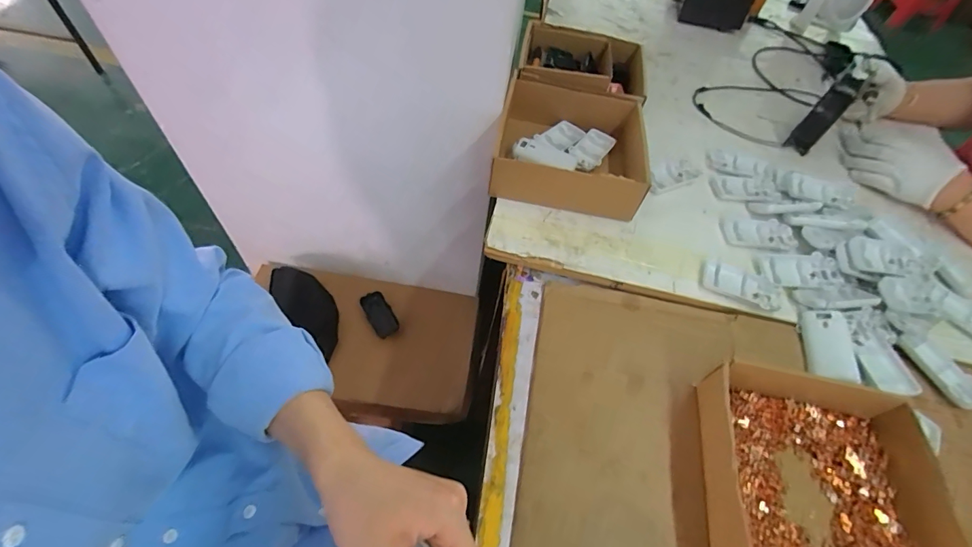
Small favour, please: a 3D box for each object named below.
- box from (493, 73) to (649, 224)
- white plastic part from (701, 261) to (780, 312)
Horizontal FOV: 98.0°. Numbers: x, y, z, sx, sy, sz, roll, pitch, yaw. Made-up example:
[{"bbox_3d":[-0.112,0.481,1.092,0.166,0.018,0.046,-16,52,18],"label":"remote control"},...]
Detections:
[{"bbox_3d":[0.124,-0.184,0.622,0.207,0.073,0.197,11,56,3],"label":"box"},{"bbox_3d":[0.327,0.016,0.547,0.095,0.011,0.049,23,57,11],"label":"white plastic part"}]

